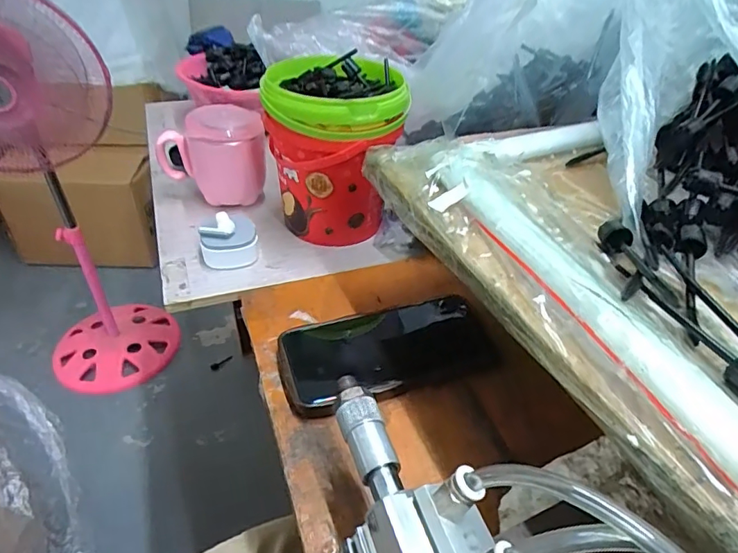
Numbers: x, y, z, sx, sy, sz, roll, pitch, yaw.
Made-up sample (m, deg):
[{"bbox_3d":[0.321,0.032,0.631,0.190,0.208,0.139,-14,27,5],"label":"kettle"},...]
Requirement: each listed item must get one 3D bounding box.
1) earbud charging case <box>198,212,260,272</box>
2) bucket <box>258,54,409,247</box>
[{"bbox_3d":[-0.136,-0.040,0.479,0.052,0.046,0.055,-7,41,-14],"label":"earbud charging case"},{"bbox_3d":[-0.036,-0.121,0.494,0.121,0.155,0.111,2,39,-2],"label":"bucket"}]

